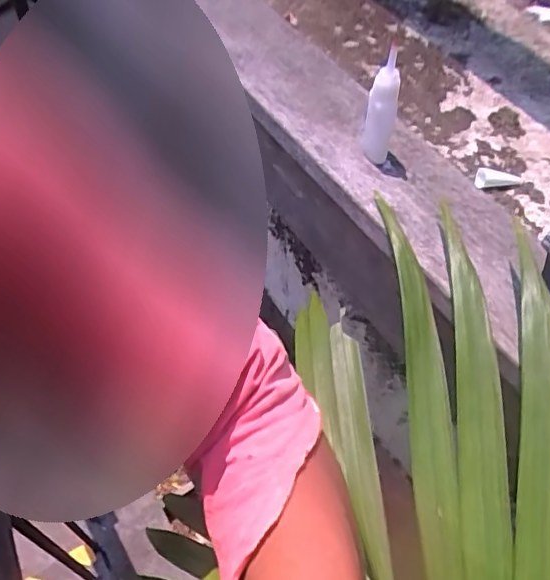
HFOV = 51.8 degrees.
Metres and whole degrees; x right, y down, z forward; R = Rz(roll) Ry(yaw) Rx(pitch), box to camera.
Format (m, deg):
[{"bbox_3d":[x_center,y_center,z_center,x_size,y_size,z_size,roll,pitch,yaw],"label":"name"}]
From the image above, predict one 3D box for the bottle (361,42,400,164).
[{"bbox_3d":[0.074,-0.125,0.386,0.021,0.073,0.028,13,54,6],"label":"bottle"}]

